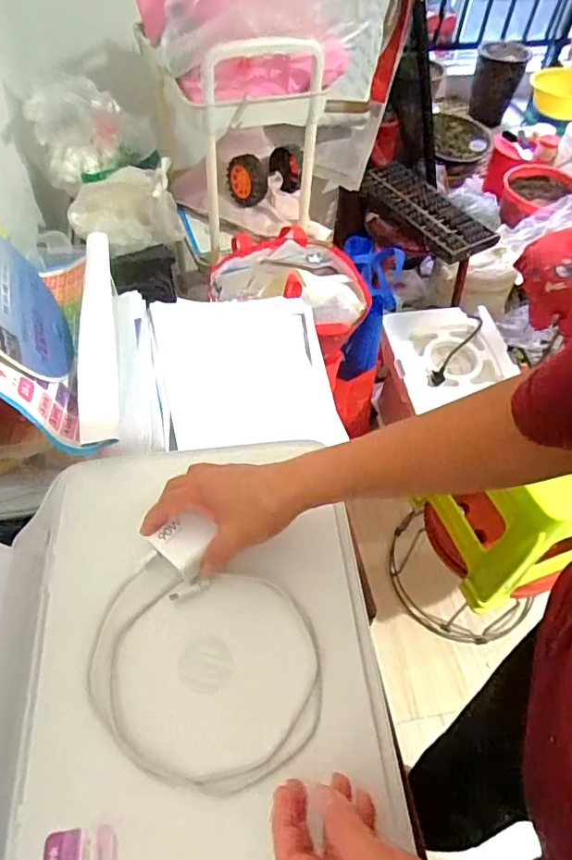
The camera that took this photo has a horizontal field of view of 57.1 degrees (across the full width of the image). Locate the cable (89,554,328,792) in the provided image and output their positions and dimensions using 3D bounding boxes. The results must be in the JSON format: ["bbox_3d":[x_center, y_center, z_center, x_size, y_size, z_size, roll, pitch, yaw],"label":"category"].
[{"bbox_3d":[-0.060,0.182,0.402,0.178,0.024,0.151,9,55,4],"label":"cable"}]

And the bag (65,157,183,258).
[{"bbox_3d":[-0.282,-0.389,0.914,0.185,0.104,0.120,-17,57,-14],"label":"bag"}]

